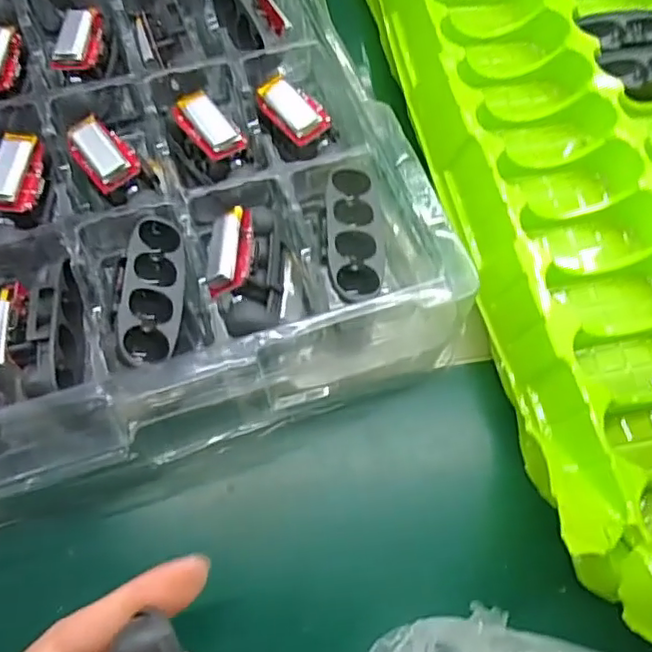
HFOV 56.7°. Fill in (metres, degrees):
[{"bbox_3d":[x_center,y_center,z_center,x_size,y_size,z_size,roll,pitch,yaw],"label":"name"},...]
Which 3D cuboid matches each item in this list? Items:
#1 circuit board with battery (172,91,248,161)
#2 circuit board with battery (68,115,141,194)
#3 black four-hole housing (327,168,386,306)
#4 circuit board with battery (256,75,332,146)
[{"bbox_3d":[-0.053,-0.088,0.268,0.018,0.010,0.034,-39,73,-18],"label":"circuit board with battery"},{"bbox_3d":[-0.095,-0.074,0.257,0.021,0.006,0.031,-36,72,-17],"label":"circuit board with battery"},{"bbox_3d":[0.012,-0.038,0.248,0.022,0.011,0.062,1,66,-3],"label":"black four-hole housing"},{"bbox_3d":[-0.015,-0.098,0.275,0.022,0.011,0.034,-37,73,-18],"label":"circuit board with battery"}]

